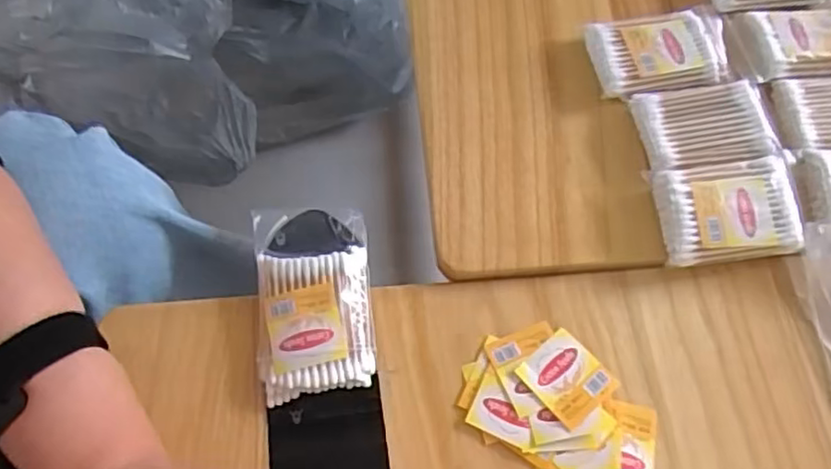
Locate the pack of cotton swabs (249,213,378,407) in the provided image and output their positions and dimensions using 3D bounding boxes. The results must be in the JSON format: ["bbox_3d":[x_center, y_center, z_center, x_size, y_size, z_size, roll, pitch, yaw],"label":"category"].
[{"bbox_3d":[-0.057,0.034,0.361,0.062,0.018,0.106,-7,67,-3],"label":"pack of cotton swabs"}]

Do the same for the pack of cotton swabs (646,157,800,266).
[{"bbox_3d":[0.179,-0.014,0.371,0.079,0.016,0.057,-6,67,-3],"label":"pack of cotton swabs"}]

